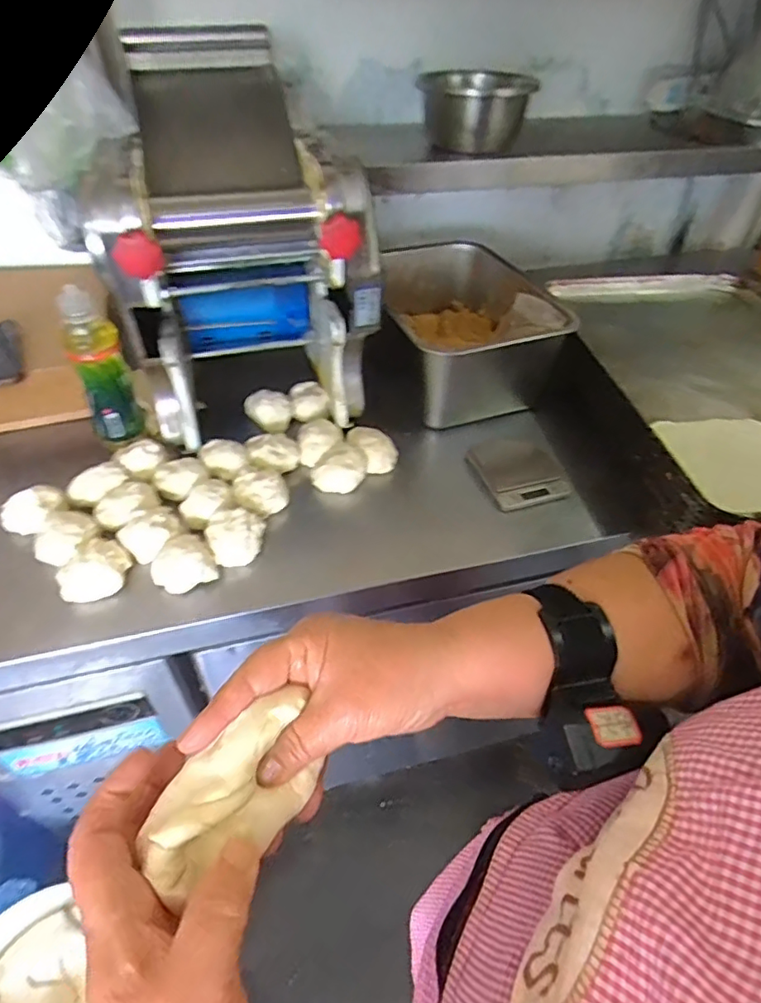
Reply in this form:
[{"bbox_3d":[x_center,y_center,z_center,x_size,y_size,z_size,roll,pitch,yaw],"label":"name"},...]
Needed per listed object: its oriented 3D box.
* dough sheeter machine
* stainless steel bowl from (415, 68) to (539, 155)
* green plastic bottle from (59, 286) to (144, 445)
[{"bbox_3d":[-0.175,-0.323,0.751,0.295,0.370,0.319,-8,45,-11],"label":"dough sheeter machine"},{"bbox_3d":[0.147,-0.618,0.889,0.175,0.105,0.149,13,45,12],"label":"stainless steel bowl"},{"bbox_3d":[-0.375,-0.176,0.760,0.063,0.201,0.052,-11,45,-13],"label":"green plastic bottle"}]

